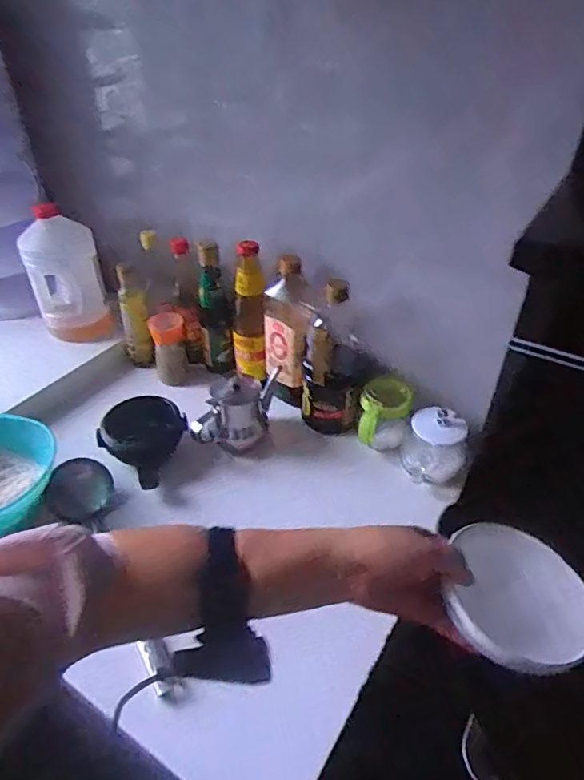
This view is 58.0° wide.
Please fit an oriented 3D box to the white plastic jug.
[{"bbox_3d":[-0.418,-0.212,0.986,0.120,0.231,0.090,-10,40,-12],"label":"white plastic jug"}]

